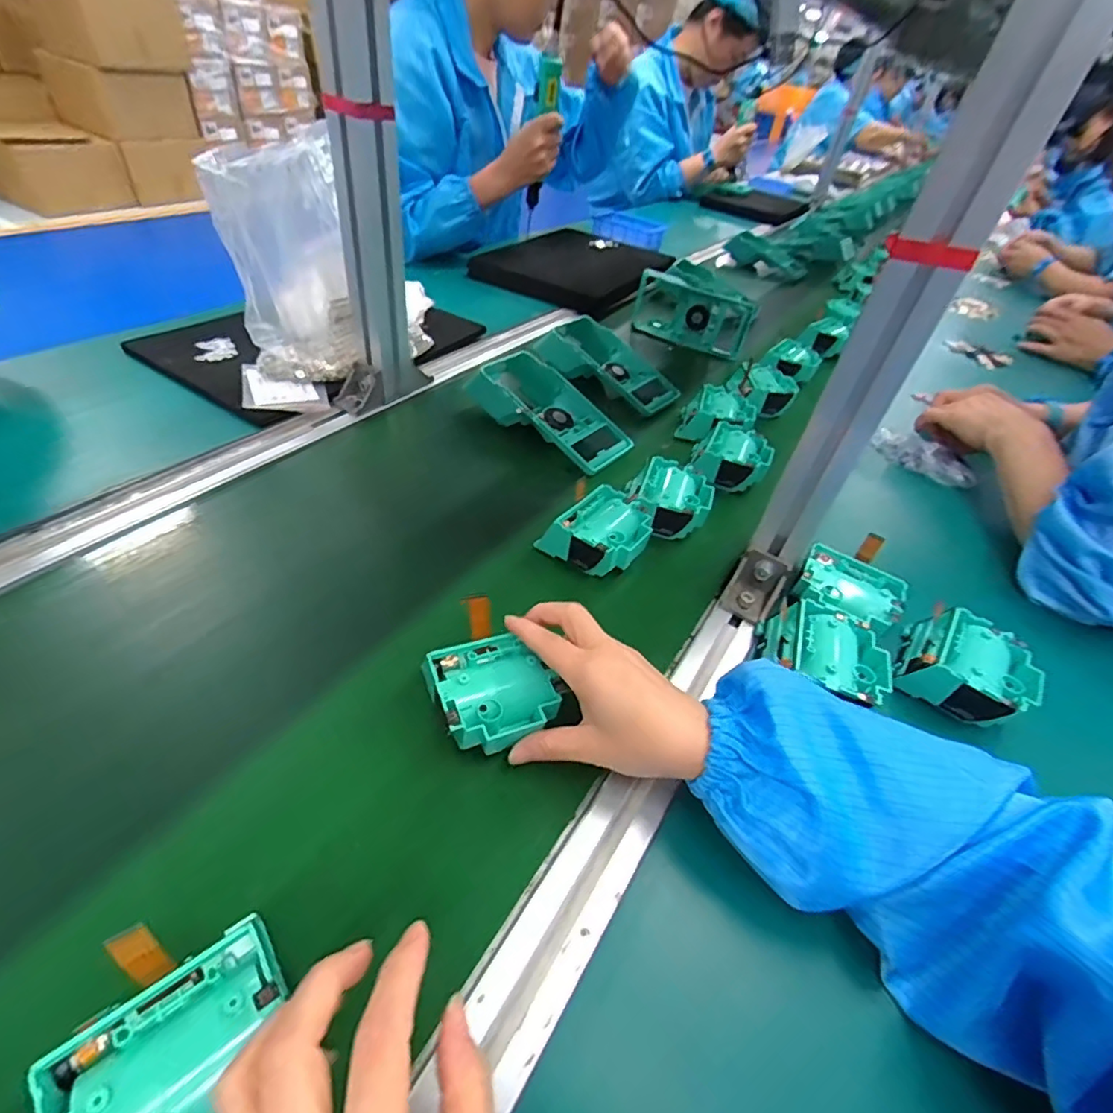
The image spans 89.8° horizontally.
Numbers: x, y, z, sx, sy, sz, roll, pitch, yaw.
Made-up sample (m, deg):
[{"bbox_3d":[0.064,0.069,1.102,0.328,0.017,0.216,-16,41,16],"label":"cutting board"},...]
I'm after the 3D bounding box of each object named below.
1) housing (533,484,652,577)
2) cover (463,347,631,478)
[{"bbox_3d":[0.039,-0.020,0.468,0.081,0.037,0.064,-29,52,-31],"label":"housing"},{"bbox_3d":[-0.008,-0.157,0.611,0.185,0.062,0.102,27,47,23],"label":"cover"}]

